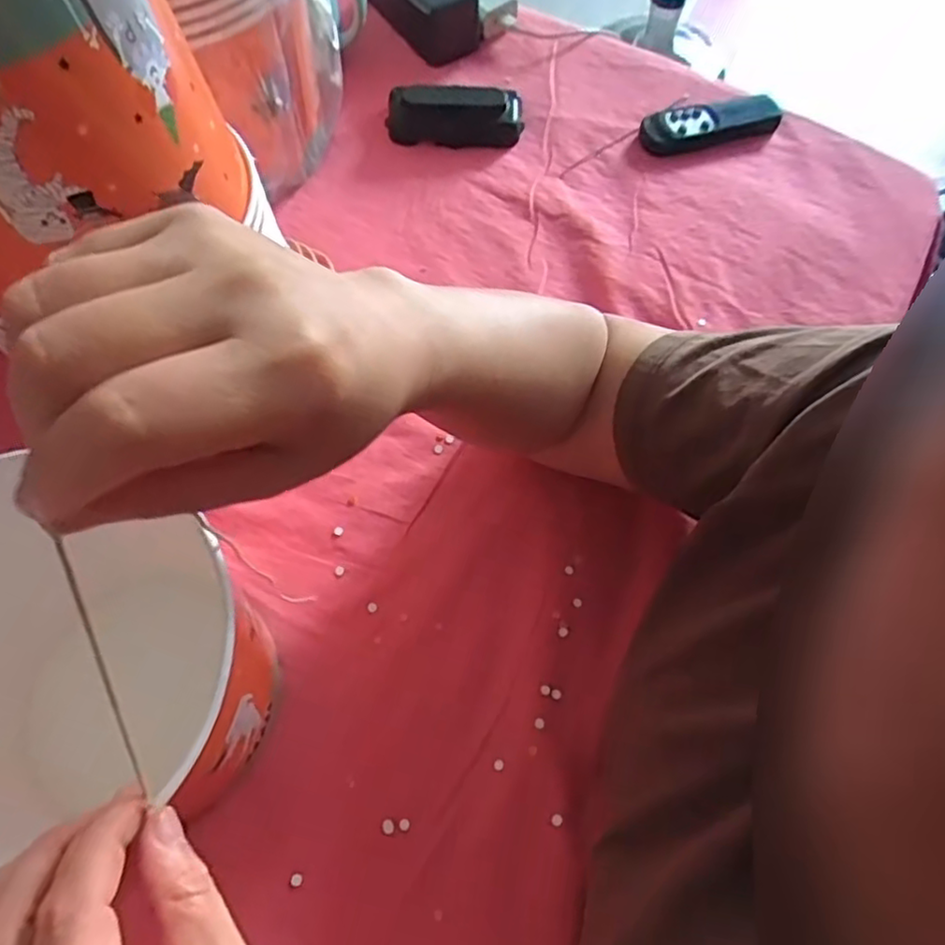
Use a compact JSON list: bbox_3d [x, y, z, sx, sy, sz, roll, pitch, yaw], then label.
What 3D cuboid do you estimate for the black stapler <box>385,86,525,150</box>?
[{"bbox_3d":[-0.014,-0.283,0.535,0.104,0.032,0.034,-4,65,-2],"label":"black stapler"}]

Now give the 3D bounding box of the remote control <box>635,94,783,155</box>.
[{"bbox_3d":[0.193,-0.280,0.542,0.114,0.016,0.038,-11,66,-7],"label":"remote control"}]

